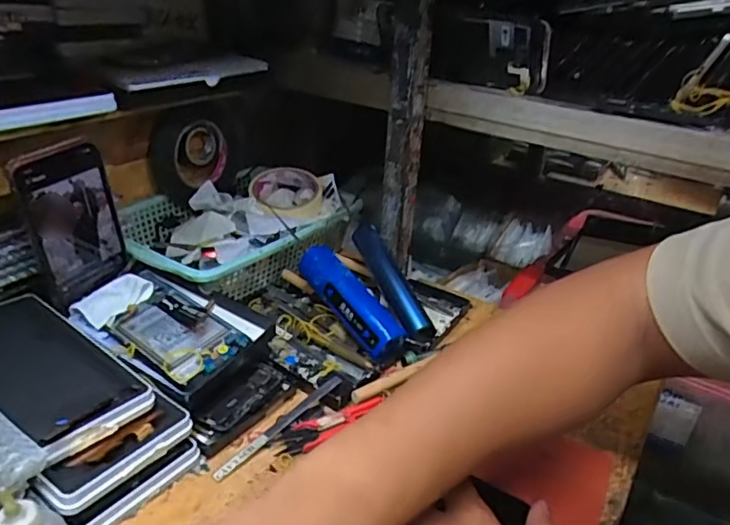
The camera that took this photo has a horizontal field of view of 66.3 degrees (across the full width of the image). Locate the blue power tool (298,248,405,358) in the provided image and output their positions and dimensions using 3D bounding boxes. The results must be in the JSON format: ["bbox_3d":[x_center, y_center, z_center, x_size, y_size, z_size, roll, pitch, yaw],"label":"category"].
[{"bbox_3d":[-0.016,0.036,0.559,0.039,0.038,0.135,-21,58,-41],"label":"blue power tool"}]

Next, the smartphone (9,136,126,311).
[{"bbox_3d":[-0.252,-0.033,0.484,0.011,0.144,0.081,24,34,31],"label":"smartphone"}]

